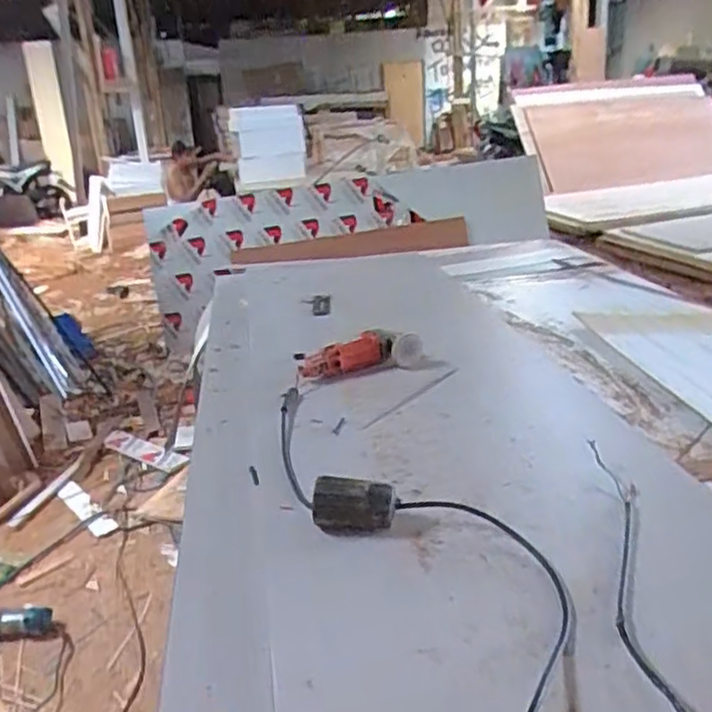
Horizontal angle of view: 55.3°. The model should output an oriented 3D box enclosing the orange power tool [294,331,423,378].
[{"bbox_3d":[0.008,-0.003,1.370,0.249,0.064,0.074,-8,22,-11],"label":"orange power tool"}]

